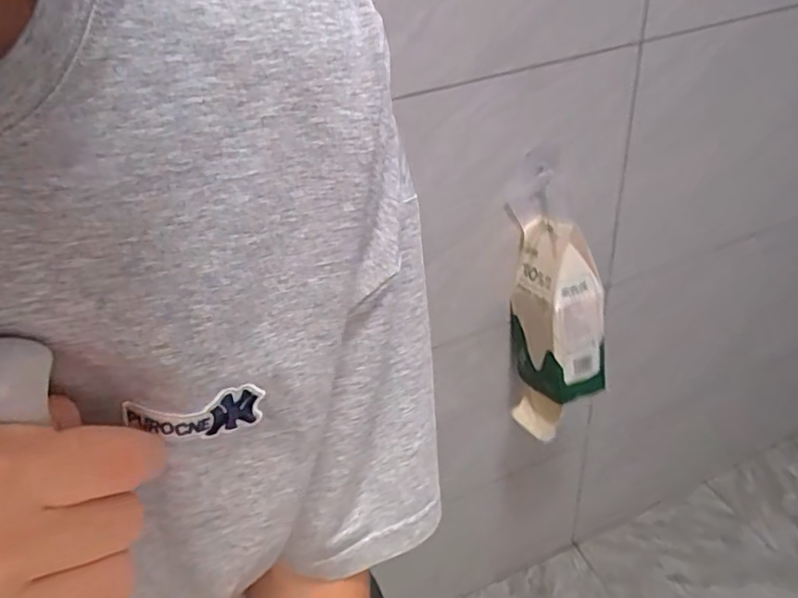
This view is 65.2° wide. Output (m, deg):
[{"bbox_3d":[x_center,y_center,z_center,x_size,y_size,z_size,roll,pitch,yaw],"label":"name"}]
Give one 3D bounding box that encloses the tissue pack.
[{"bbox_3d":[0.241,0.049,0.953,0.101,0.329,0.142,-13,37,-10],"label":"tissue pack"}]

